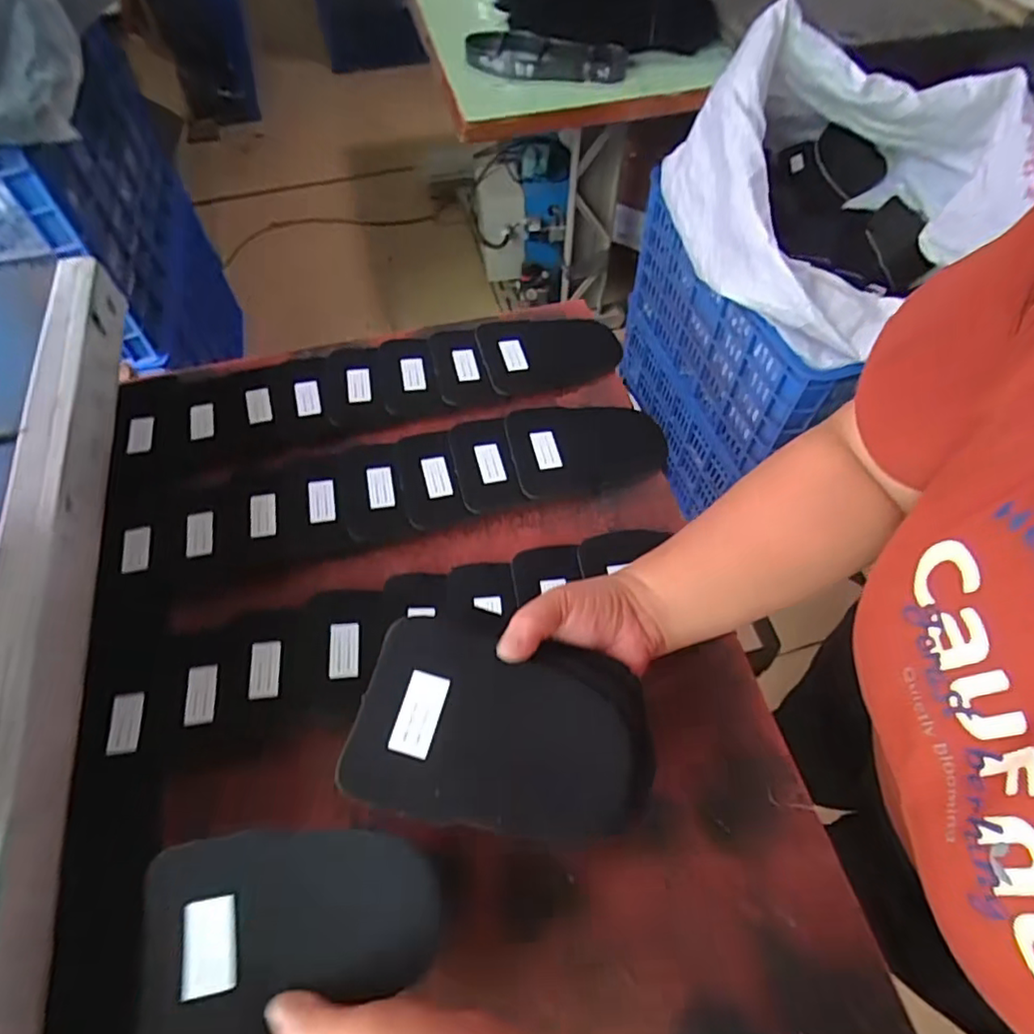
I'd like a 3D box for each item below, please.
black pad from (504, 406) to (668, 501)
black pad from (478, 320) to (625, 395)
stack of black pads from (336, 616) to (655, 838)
[{"bbox_3d":[0.064,-0.069,0.564,0.140,0.009,0.092,-11,60,-6],"label":"black pad"},{"bbox_3d":[0.033,-0.174,0.626,0.137,0.011,0.086,-12,60,-7],"label":"black pad"},{"bbox_3d":[-0.005,0.112,0.334,0.151,0.027,0.105,11,60,7],"label":"stack of black pads"}]

